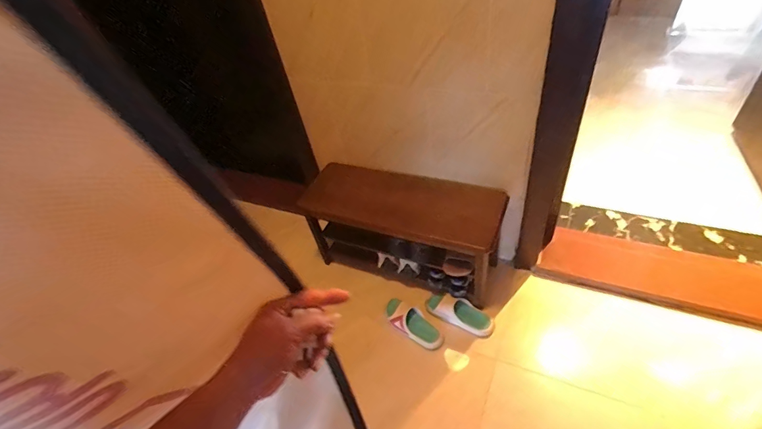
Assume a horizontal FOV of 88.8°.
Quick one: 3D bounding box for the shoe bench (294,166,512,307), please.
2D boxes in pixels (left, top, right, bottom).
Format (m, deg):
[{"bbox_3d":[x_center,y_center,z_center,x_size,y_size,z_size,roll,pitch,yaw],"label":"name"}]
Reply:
[{"bbox_3d":[0.070,0.060,1.695,0.863,0.413,0.278,15,50,20],"label":"shoe bench"}]

